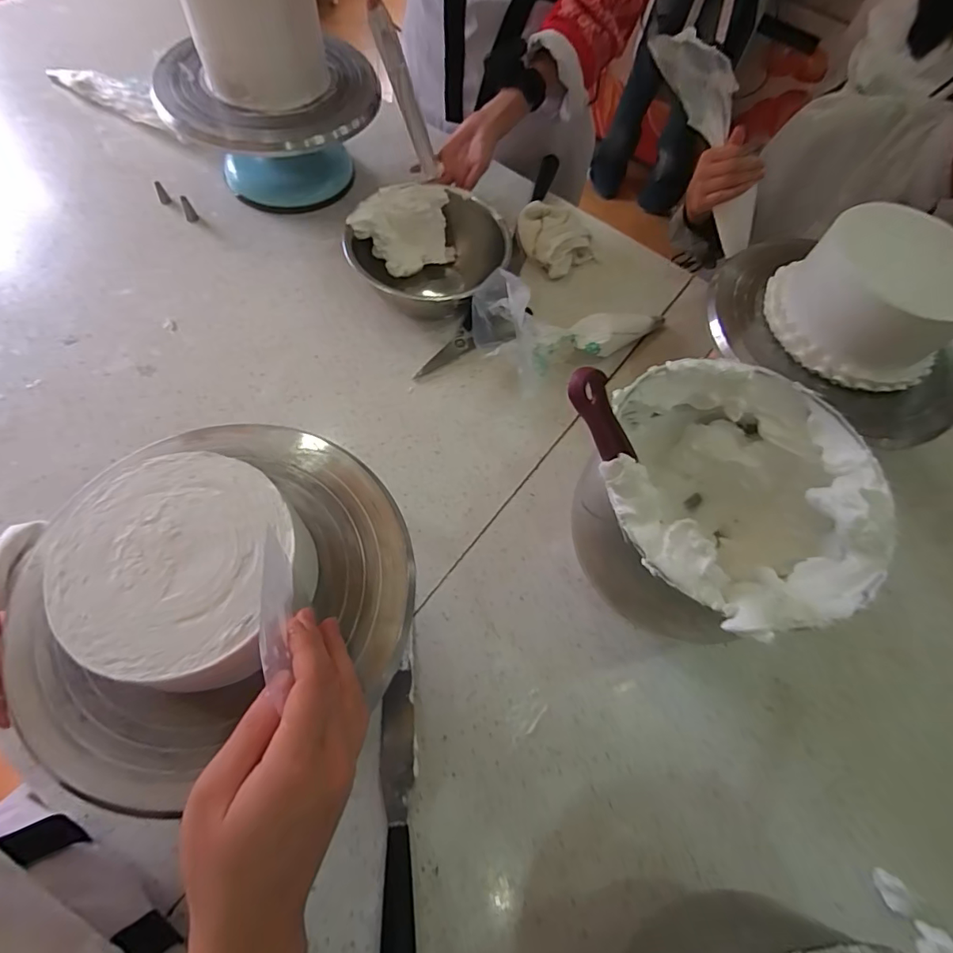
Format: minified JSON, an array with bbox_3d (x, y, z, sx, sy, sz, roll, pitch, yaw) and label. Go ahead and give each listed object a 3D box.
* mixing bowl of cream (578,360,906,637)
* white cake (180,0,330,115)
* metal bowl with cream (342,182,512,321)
[{"bbox_3d":[0.199,0.028,0.445,0.216,0.190,0.212,2,64,-4],"label":"mixing bowl of cream"},{"bbox_3d":[-0.274,-0.563,0.620,0.145,0.129,0.135,-14,66,-12],"label":"white cake"},{"bbox_3d":[-0.061,-0.301,0.695,0.207,0.115,0.192,25,65,7],"label":"metal bowl with cream"}]

